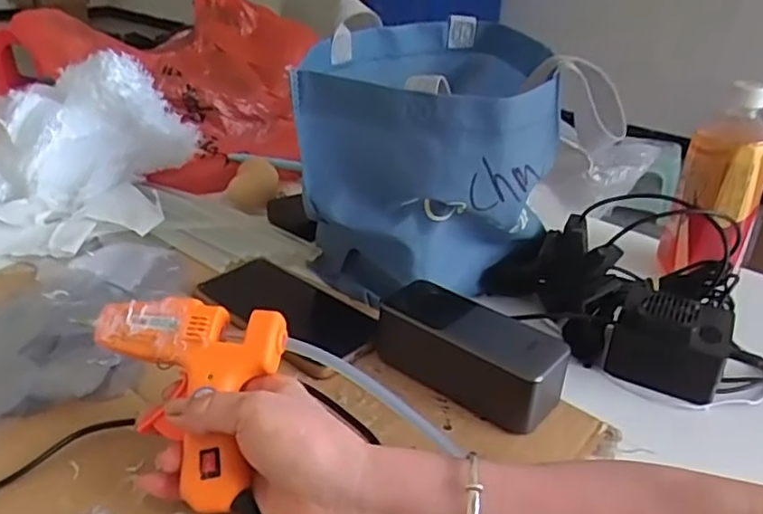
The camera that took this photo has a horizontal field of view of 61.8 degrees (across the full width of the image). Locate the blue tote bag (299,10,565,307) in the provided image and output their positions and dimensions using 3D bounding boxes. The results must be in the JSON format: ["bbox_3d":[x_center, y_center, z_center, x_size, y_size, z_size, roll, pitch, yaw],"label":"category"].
[{"bbox_3d":[0.039,-0.081,0.553,0.189,0.200,0.198,6,29,7],"label":"blue tote bag"}]

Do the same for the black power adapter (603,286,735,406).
[{"bbox_3d":[0.214,0.057,0.470,0.073,0.050,0.064,18,32,26],"label":"black power adapter"}]

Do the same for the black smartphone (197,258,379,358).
[{"bbox_3d":[-0.077,0.038,0.529,0.155,0.008,0.073,18,33,27],"label":"black smartphone"}]

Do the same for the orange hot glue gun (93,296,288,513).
[{"bbox_3d":[-0.097,0.068,0.375,0.093,0.032,0.136,-31,67,-14],"label":"orange hot glue gun"}]

